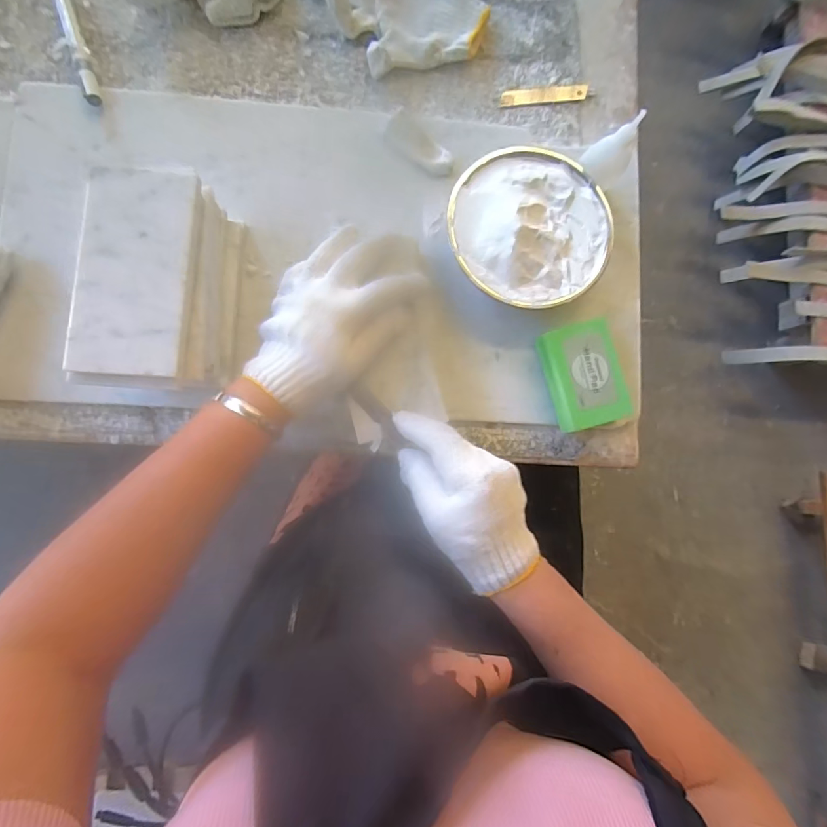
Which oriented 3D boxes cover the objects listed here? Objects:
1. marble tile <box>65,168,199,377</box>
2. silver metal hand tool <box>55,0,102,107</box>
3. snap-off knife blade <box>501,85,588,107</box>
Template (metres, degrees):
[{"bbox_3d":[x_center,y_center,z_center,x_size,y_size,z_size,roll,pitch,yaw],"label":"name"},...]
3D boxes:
[{"bbox_3d":[-0.201,-0.103,0.317,0.072,0.008,0.149,5,84,-6],"label":"marble tile"},{"bbox_3d":[-0.316,-0.348,0.414,0.015,0.017,0.136,-21,87,-8],"label":"silver metal hand tool"},{"bbox_3d":[0.135,-0.328,0.456,0.090,0.005,0.014,-10,109,-7],"label":"snap-off knife blade"}]

